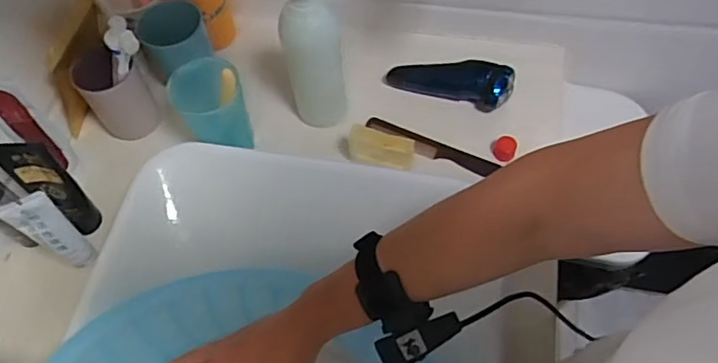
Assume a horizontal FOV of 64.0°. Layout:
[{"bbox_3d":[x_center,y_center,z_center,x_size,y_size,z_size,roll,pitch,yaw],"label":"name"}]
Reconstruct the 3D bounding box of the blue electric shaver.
[{"bbox_3d":[0.108,-0.127,0.706,0.158,0.046,0.041,17,62,13],"label":"blue electric shaver"}]

